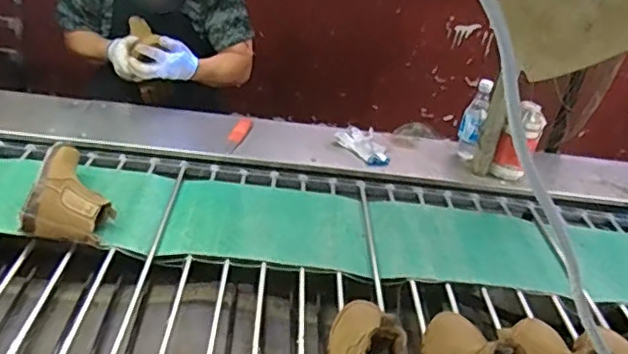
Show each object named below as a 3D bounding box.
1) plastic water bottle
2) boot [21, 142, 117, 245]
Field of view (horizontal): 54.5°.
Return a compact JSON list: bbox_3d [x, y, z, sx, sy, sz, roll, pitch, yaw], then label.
[{"bbox_3d":[0.414,-0.143,1.592,0.057,0.202,0.064,16,31,13],"label":"plastic water bottle"},{"bbox_3d":[-0.452,0.033,1.159,0.137,0.099,0.217,3,31,-9],"label":"boot"}]

